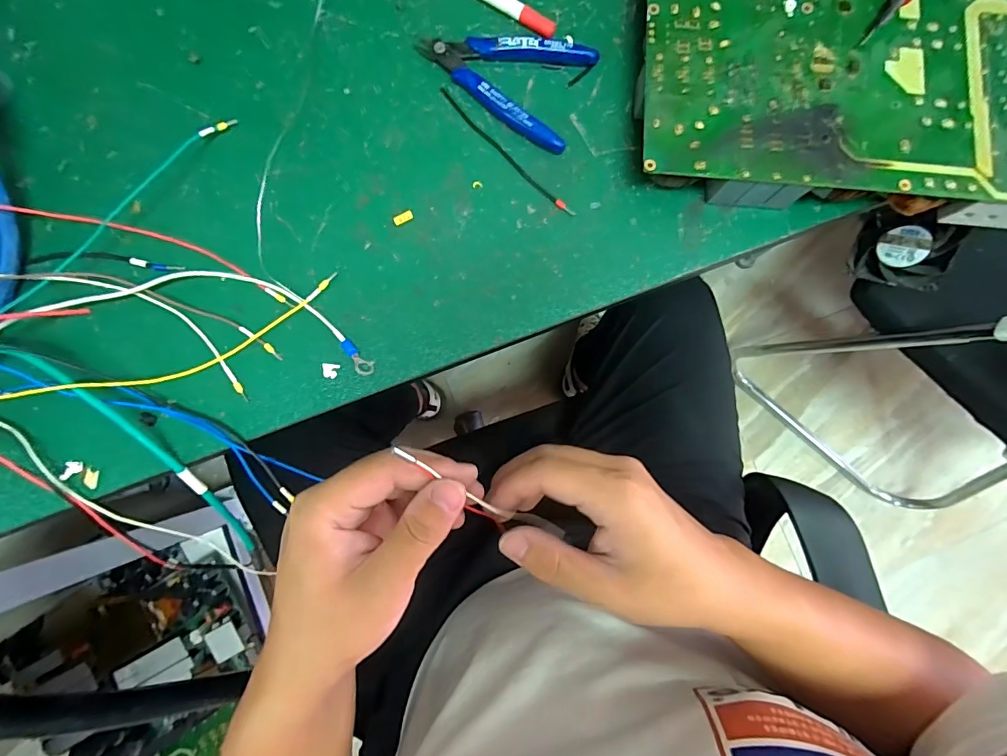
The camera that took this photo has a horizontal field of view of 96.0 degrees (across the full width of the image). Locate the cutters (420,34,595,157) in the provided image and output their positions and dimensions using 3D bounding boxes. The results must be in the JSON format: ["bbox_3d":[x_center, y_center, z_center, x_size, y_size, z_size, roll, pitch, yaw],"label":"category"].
[{"bbox_3d":[-0.002,-0.209,0.314,0.116,0.015,0.077,18,84,-1],"label":"cutters"}]

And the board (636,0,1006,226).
[{"bbox_3d":[0.262,-0.214,0.312,0.344,0.038,0.205,3,84,-2],"label":"board"}]

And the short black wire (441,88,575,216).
[{"bbox_3d":[0.001,-0.156,0.314,0.128,0.004,0.007,45,84,2],"label":"short black wire"}]

